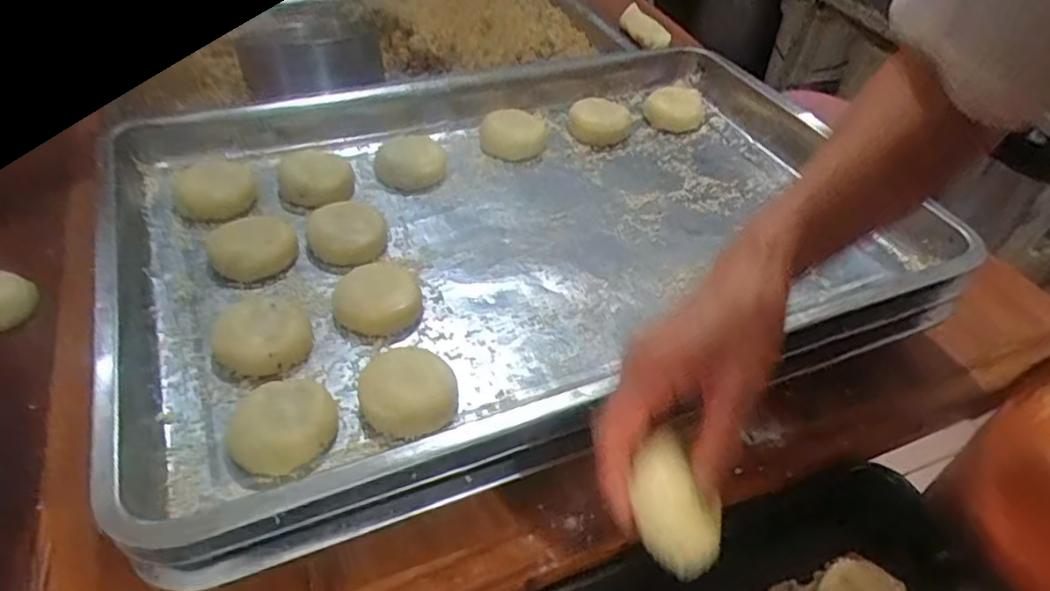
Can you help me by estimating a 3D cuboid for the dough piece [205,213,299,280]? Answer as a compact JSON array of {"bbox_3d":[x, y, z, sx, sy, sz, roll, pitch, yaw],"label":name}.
[{"bbox_3d":[-0.207,-0.041,0.498,0.061,0.021,0.062,3,44,-3],"label":"dough piece"}]

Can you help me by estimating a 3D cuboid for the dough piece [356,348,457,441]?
[{"bbox_3d":[-0.072,0.057,0.407,0.061,0.017,0.057,3,44,-3],"label":"dough piece"}]

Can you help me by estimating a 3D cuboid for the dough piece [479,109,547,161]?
[{"bbox_3d":[-0.012,-0.163,0.657,0.065,0.024,0.073,5,44,-1],"label":"dough piece"}]

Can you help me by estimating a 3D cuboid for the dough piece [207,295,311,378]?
[{"bbox_3d":[-0.175,0.021,0.435,0.059,0.017,0.070,-14,48,-20],"label":"dough piece"}]

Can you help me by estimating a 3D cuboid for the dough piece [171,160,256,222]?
[{"bbox_3d":[-0.257,-0.085,0.545,0.061,0.016,0.071,-15,48,-20],"label":"dough piece"}]

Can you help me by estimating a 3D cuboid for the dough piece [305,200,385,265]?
[{"bbox_3d":[-0.142,-0.056,0.522,0.060,0.023,0.071,-9,46,-15],"label":"dough piece"}]

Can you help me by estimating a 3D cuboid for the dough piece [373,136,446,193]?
[{"bbox_3d":[-0.106,-0.122,0.605,0.063,0.018,0.080,-2,45,-8],"label":"dough piece"}]

